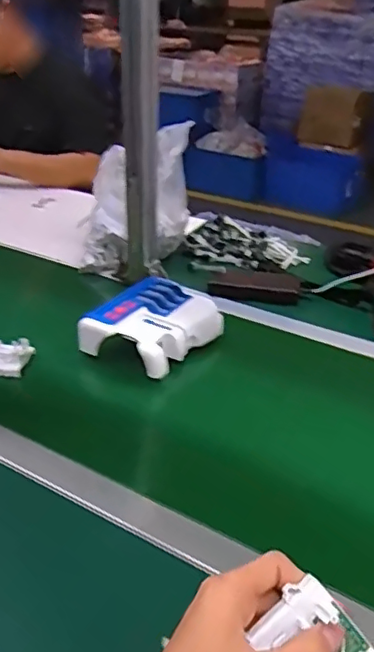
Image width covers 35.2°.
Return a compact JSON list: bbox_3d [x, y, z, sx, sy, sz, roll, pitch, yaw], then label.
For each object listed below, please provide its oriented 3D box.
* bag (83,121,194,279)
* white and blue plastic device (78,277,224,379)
[{"bbox_3d":[-0.096,-0.232,1.108,0.192,0.233,0.223,5,30,5],"label":"bag"},{"bbox_3d":[-0.043,-0.003,0.867,0.153,0.052,0.188,15,32,21],"label":"white and blue plastic device"}]

